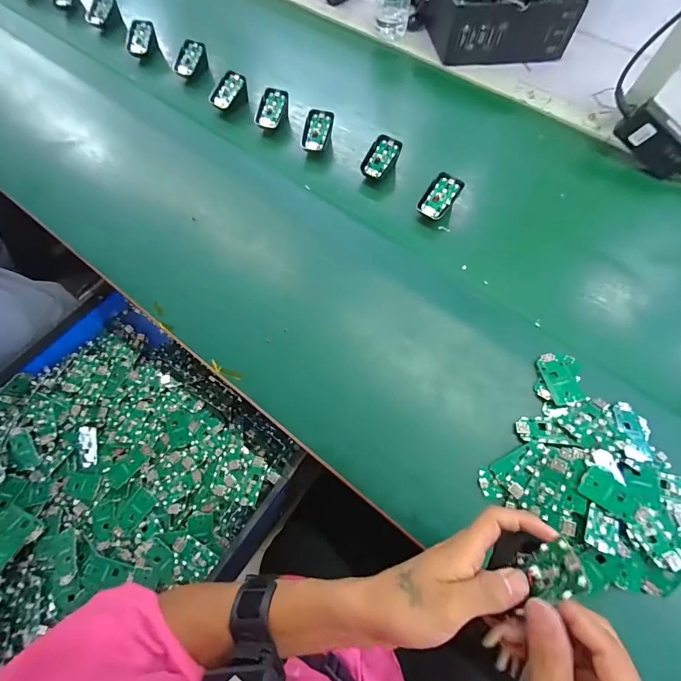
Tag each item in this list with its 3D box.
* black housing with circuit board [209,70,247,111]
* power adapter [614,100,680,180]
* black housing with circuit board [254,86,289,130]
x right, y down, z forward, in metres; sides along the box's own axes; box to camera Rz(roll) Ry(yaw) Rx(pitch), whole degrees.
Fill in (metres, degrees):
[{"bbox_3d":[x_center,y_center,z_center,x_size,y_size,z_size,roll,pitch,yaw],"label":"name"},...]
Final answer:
[{"bbox_3d":[-0.195,-0.437,0.621,0.035,0.041,0.072,35,71,13],"label":"black housing with circuit board"},{"bbox_3d":[0.485,-0.301,0.532,0.124,0.059,0.024,35,72,-13],"label":"power adapter"},{"bbox_3d":[-0.118,-0.390,0.601,0.040,0.047,0.069,21,68,8],"label":"black housing with circuit board"}]

